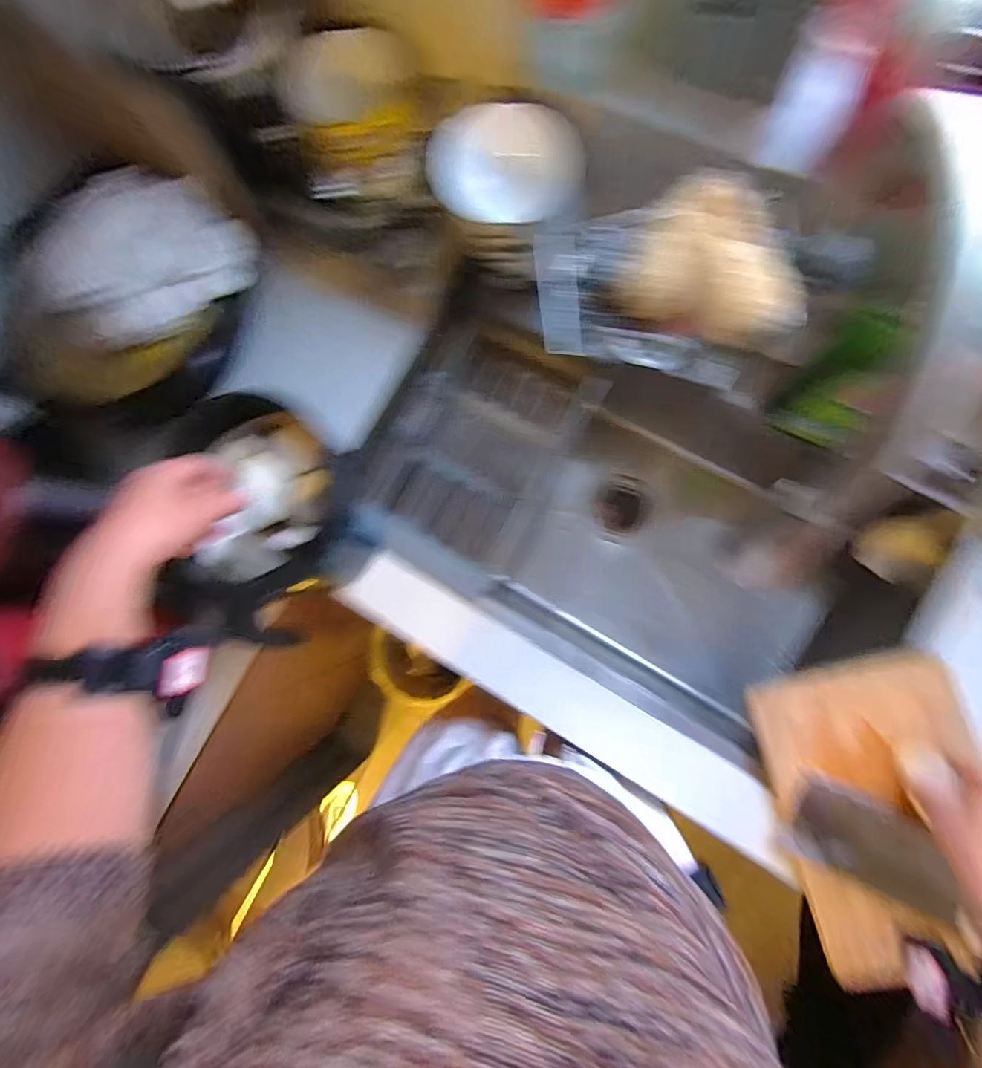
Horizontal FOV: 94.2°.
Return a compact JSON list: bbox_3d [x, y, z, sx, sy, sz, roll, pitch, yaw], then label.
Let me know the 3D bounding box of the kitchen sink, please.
[{"bbox_3d":[0.169,-0.031,0.646,0.667,0.194,0.394,36,91,-5],"label":"kitchen sink"}]

